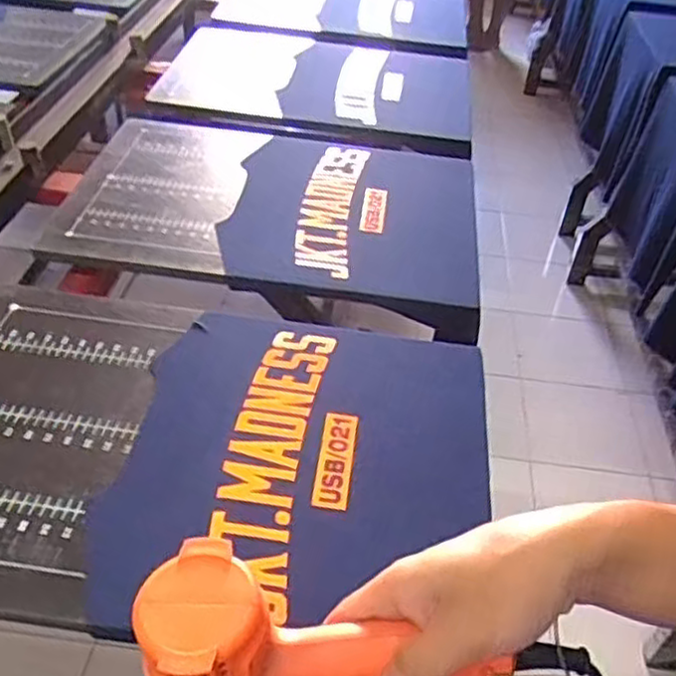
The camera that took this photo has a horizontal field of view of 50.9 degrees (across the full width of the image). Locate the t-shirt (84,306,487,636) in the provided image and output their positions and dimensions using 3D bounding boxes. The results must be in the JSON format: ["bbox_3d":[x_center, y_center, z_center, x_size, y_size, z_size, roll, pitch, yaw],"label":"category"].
[{"bbox_3d":[-0.029,0.111,0.713,0.348,0.015,0.376,7,42,2],"label":"t-shirt"}]

